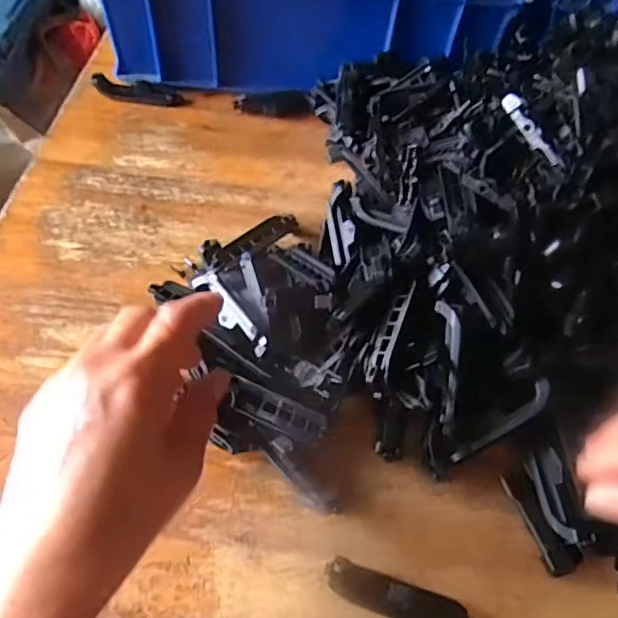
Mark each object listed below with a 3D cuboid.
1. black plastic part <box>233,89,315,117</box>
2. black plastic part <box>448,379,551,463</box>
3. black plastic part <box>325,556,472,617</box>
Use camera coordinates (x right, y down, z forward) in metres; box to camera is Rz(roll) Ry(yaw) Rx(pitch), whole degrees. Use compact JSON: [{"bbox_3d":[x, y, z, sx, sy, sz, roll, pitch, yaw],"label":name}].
[{"bbox_3d":[-0.030,-0.177,0.485,0.067,0.016,0.017,2,55,-2],"label":"black plastic part"},{"bbox_3d":[0.109,0.065,0.317,0.067,0.008,0.013,-38,62,2],"label":"black plastic part"},{"bbox_3d":[0.046,0.143,0.277,0.076,0.018,0.016,16,56,8],"label":"black plastic part"}]

